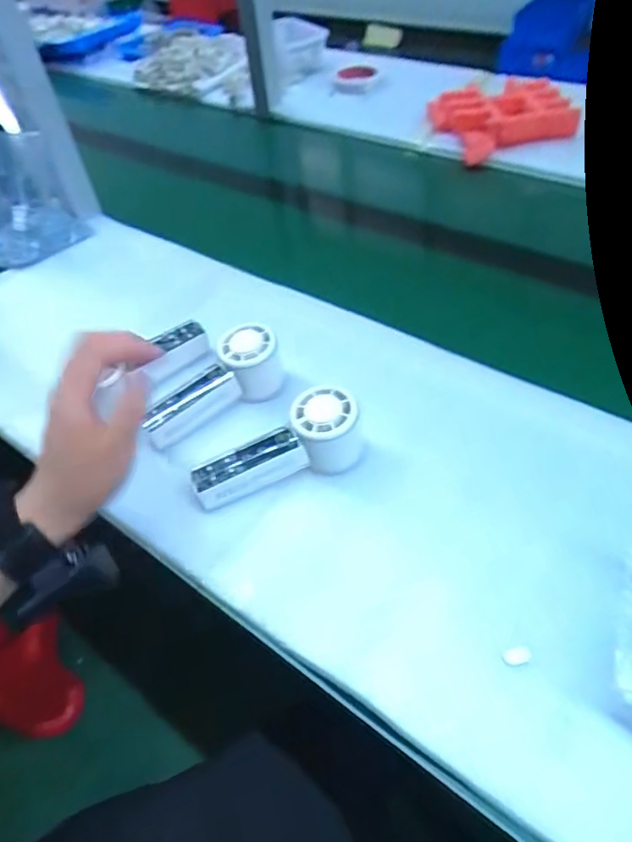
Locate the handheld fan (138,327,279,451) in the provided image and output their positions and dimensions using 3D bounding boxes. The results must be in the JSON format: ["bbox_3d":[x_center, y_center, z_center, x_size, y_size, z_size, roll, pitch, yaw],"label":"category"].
[{"bbox_3d":[-0.101,-0.035,0.543,0.151,0.063,0.051,-28,53,-17],"label":"handheld fan"}]

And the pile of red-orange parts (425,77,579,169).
[{"bbox_3d":[0.294,-0.483,0.880,0.179,0.067,0.148,-17,50,-8],"label":"pile of red-orange parts"}]

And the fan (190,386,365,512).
[{"bbox_3d":[-0.034,0.022,0.485,0.152,0.061,0.054,-15,50,-7],"label":"fan"}]

